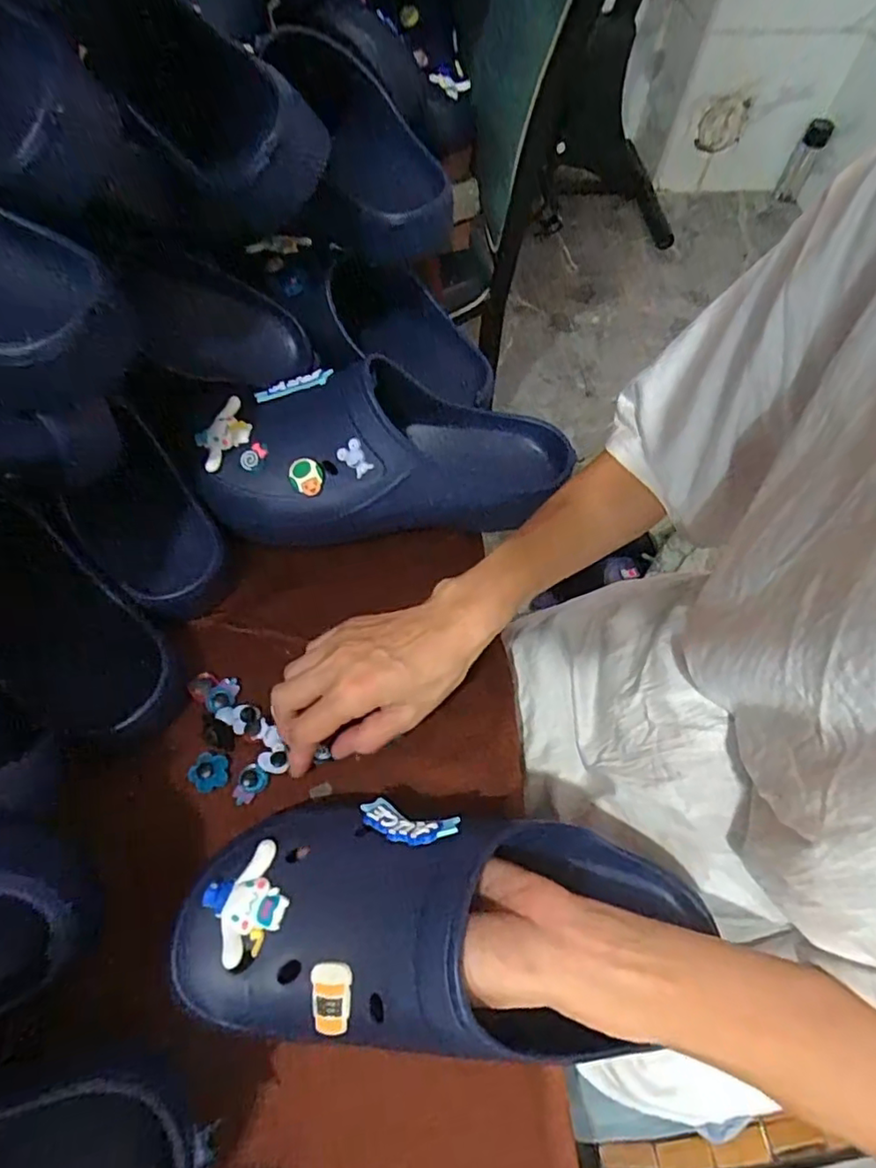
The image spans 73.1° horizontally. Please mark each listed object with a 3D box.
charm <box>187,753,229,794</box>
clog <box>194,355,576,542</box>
[{"bbox_3d":[-0.149,0.123,0.387,0.022,0.011,0.024,1,62,-2],"label":"charm"},{"bbox_3d":[-0.039,-0.110,0.456,0.291,0.092,0.118,-6,63,-6],"label":"clog"}]

